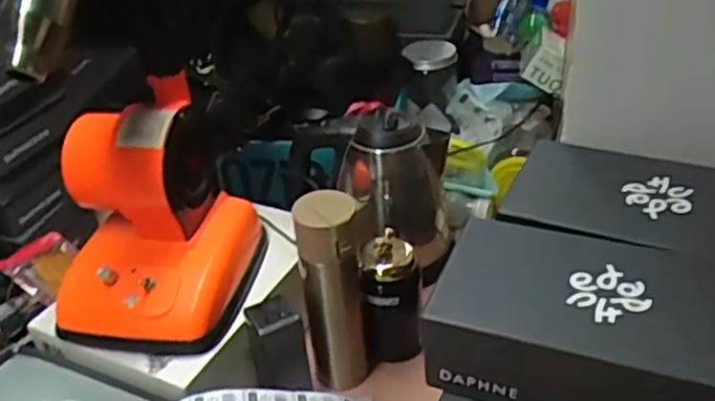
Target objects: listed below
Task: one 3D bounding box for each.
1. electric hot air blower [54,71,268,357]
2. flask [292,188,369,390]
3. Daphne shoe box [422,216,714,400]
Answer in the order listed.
[{"bbox_3d":[-0.214,0.013,0.728,0.173,0.200,0.209,5,35,15],"label":"electric hot air blower"},{"bbox_3d":[-0.026,0.106,0.734,0.063,0.247,0.054,-9,34,-7],"label":"flask"},{"bbox_3d":[0.228,0.116,0.633,0.284,0.099,0.167,12,37,23],"label":"Daphne shoe box"}]

